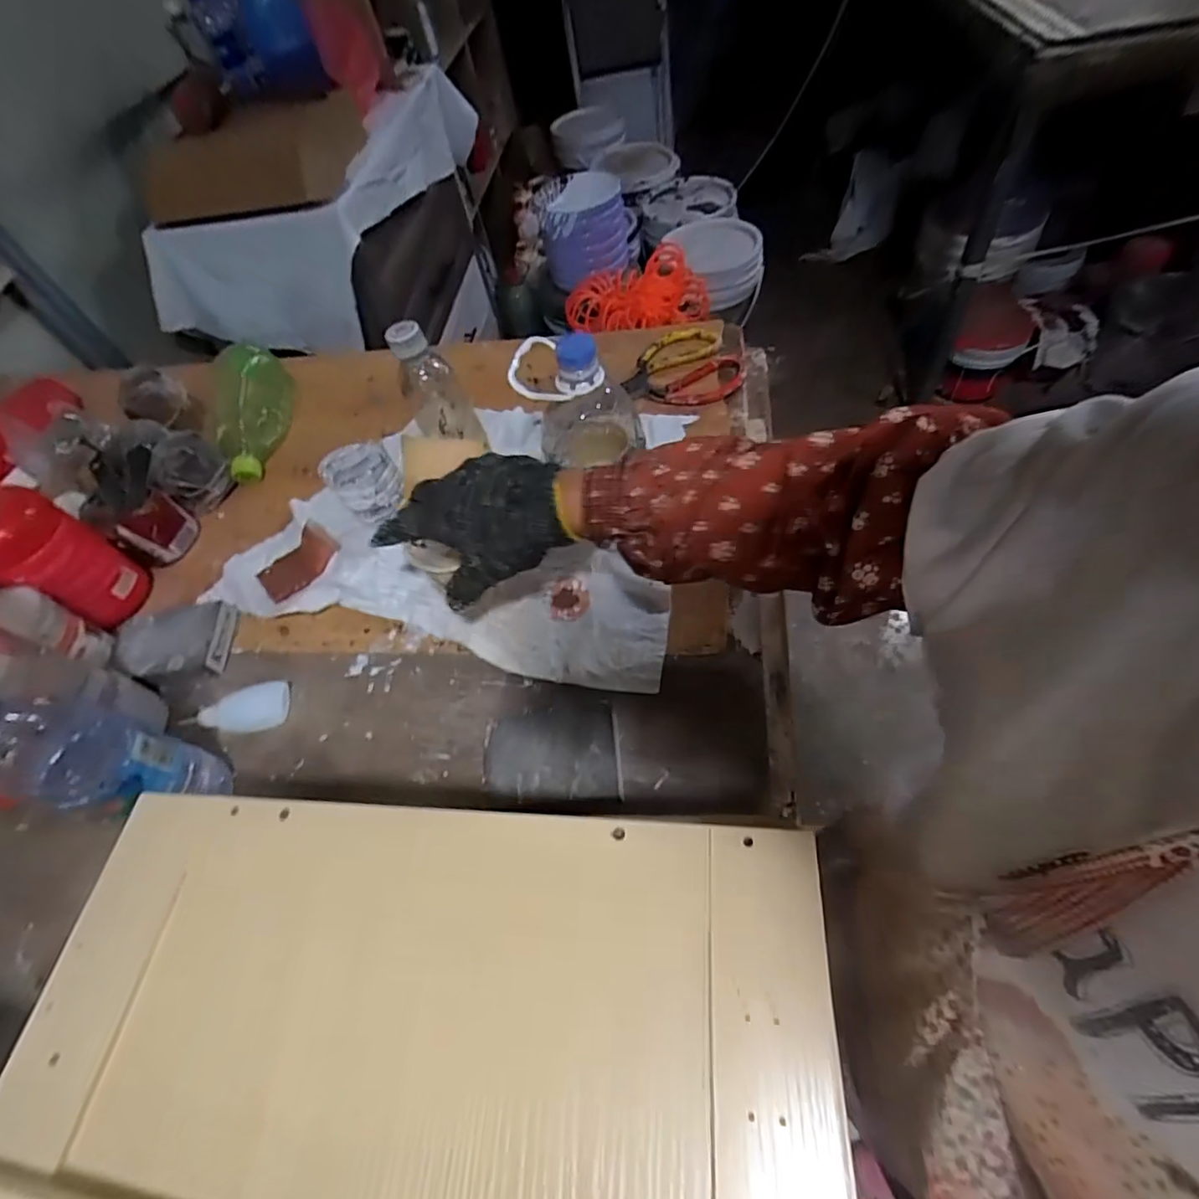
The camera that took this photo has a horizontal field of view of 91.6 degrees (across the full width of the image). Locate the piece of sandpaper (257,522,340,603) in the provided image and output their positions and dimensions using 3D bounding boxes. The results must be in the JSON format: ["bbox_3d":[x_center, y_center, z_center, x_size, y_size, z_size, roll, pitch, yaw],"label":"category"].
[{"bbox_3d":[-0.302,-0.037,0.586,0.057,0.016,0.079,34,68,27],"label":"piece of sandpaper"}]

